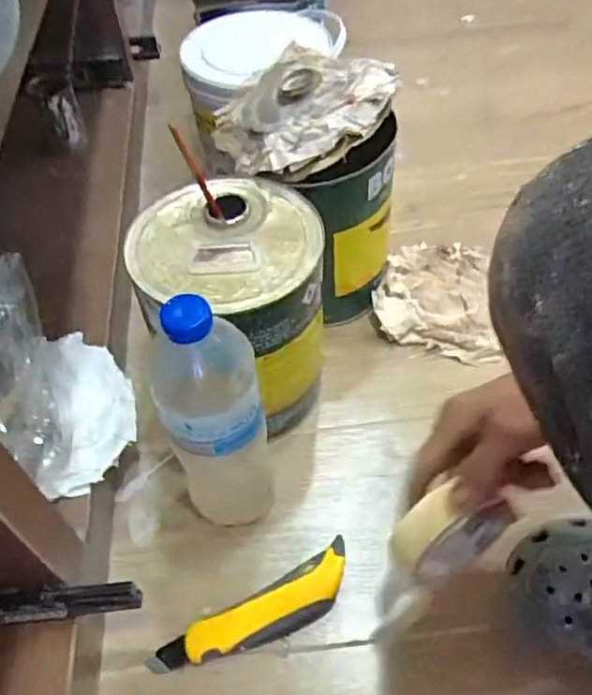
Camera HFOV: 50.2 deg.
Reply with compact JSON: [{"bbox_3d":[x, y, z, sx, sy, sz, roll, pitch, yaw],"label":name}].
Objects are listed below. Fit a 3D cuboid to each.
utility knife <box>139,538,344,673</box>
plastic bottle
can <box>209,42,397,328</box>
[{"bbox_3d":[-0.031,0.224,0.517,0.178,0.032,0.049,-24,54,-16],"label":"utility knife"},{"bbox_3d":[-0.061,0.062,0.498,0.074,0.259,0.065,-19,53,-12],"label":"plastic bottle"},{"bbox_3d":[0.016,-0.168,0.679,0.173,0.263,0.200,0,53,3],"label":"can"}]

